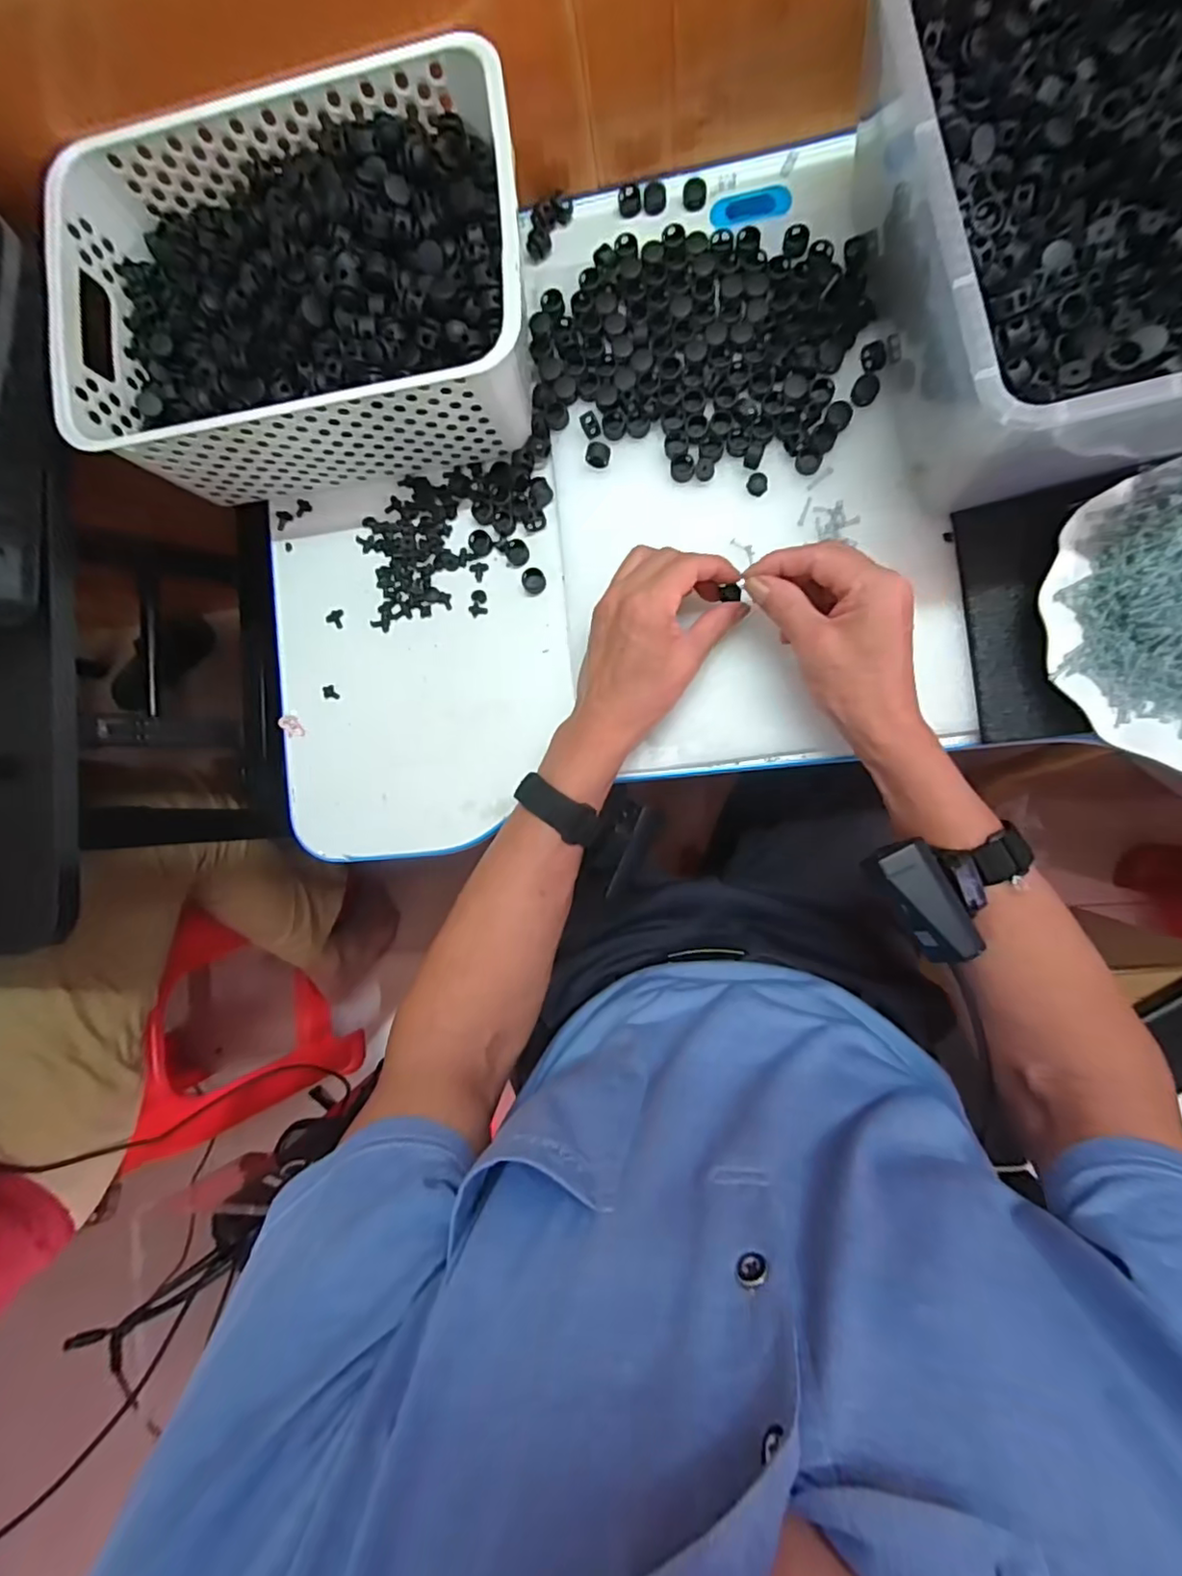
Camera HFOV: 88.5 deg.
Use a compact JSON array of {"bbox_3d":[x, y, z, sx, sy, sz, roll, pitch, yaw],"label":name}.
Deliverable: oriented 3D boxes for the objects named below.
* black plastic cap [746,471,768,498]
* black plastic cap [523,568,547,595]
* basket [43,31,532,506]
[{"bbox_3d":[0.115,-0.210,0.418,0.014,0.007,0.014,0,89,9],"label":"black plastic cap"},{"bbox_3d":[-0.043,-0.154,0.452,0.018,0.004,0.019,0,89,9],"label":"black plastic cap"},{"bbox_3d":[-0.189,-0.330,0.422,0.302,0.109,0.201,-6,88,8],"label":"basket"}]

